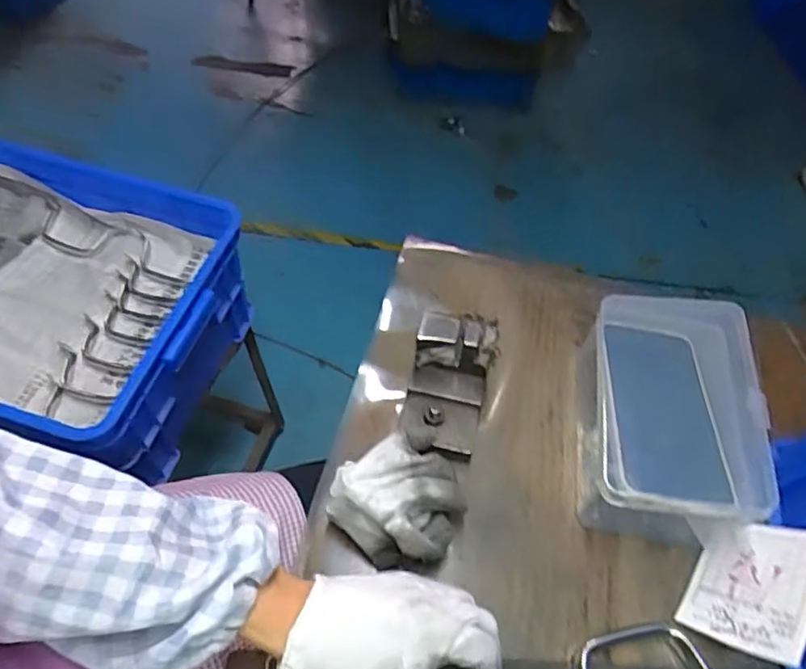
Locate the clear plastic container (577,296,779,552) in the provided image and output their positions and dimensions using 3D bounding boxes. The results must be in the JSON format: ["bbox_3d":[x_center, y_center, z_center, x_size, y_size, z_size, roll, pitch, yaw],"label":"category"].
[{"bbox_3d":[0.207,0.060,0.475,0.118,0.088,0.186,9,55,1],"label":"clear plastic container"}]

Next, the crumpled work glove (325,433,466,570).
[{"bbox_3d":[-0.002,0.122,0.434,0.089,0.063,0.078,34,59,18],"label":"crumpled work glove"}]

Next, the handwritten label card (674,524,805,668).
[{"bbox_3d":[0.248,0.175,0.424,0.009,0.077,0.094,51,62,-24],"label":"handwritten label card"}]

